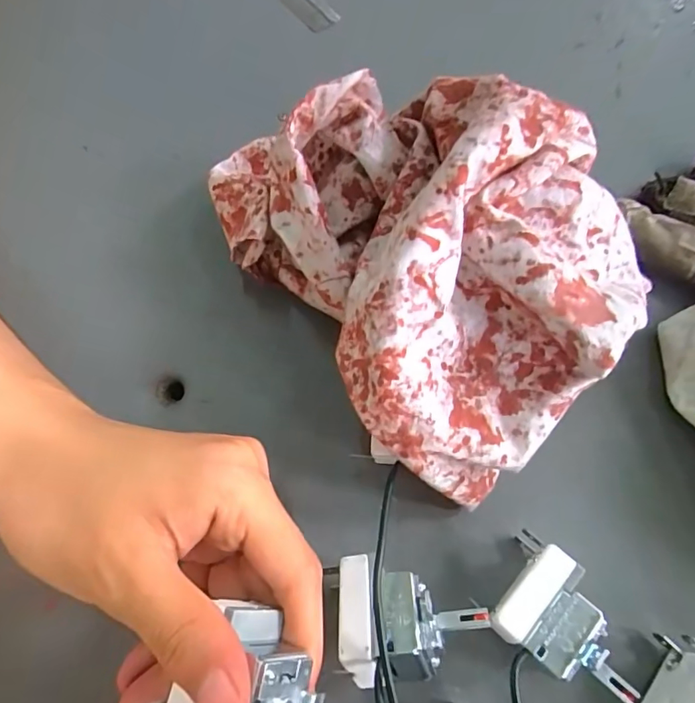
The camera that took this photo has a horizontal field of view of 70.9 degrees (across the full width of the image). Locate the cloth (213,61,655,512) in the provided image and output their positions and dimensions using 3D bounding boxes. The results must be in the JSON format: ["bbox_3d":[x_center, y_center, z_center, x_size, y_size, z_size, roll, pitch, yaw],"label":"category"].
[{"bbox_3d":[0.026,-0.049,0.202,0.120,0.091,0.196,-32,74,-10],"label":"cloth"}]

